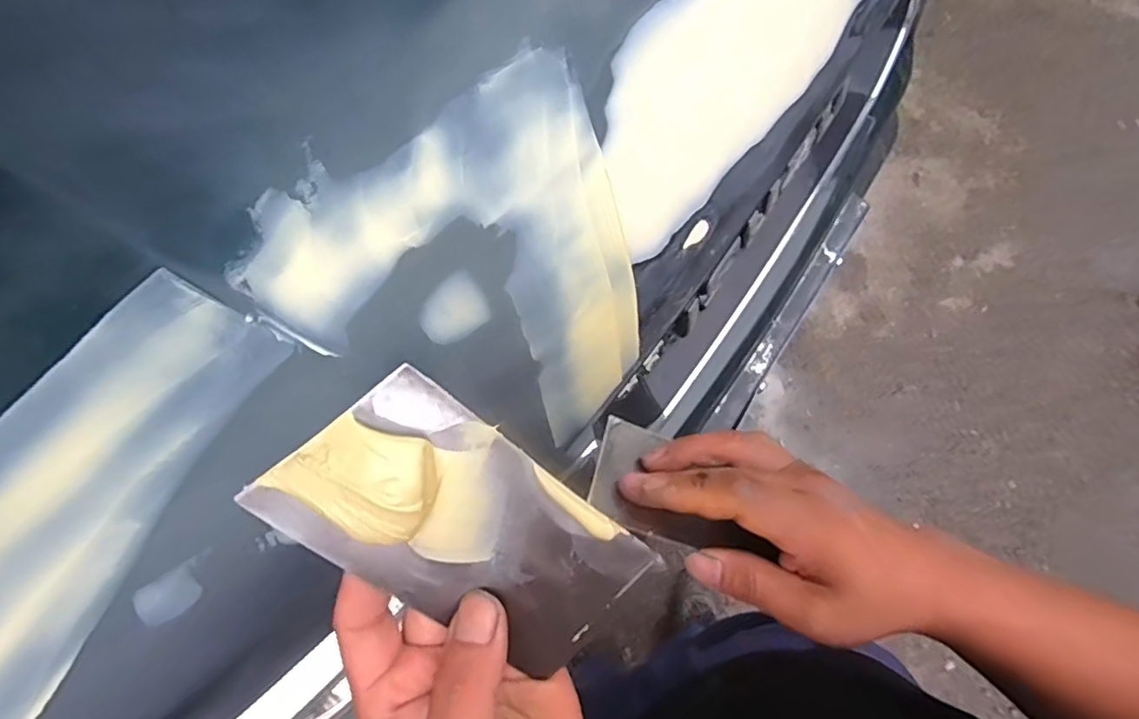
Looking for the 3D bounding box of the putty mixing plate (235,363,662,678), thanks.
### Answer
[{"bbox_3d":[-0.034,0.064,0.206,0.131,0.016,0.072,40,100,-20],"label":"putty mixing plate"}]

